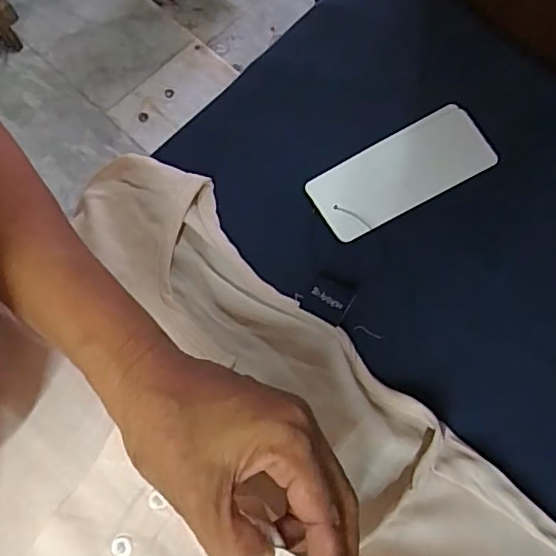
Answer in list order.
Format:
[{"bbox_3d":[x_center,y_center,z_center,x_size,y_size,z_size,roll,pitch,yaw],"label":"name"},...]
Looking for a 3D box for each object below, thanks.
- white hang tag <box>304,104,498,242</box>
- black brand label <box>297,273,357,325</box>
[{"bbox_3d":[0.079,-0.068,0.359,0.120,0.005,0.048,-28,77,-11],"label":"white hang tag"},{"bbox_3d":[0.029,0.011,0.327,0.027,0.010,0.026,31,74,7],"label":"black brand label"}]

